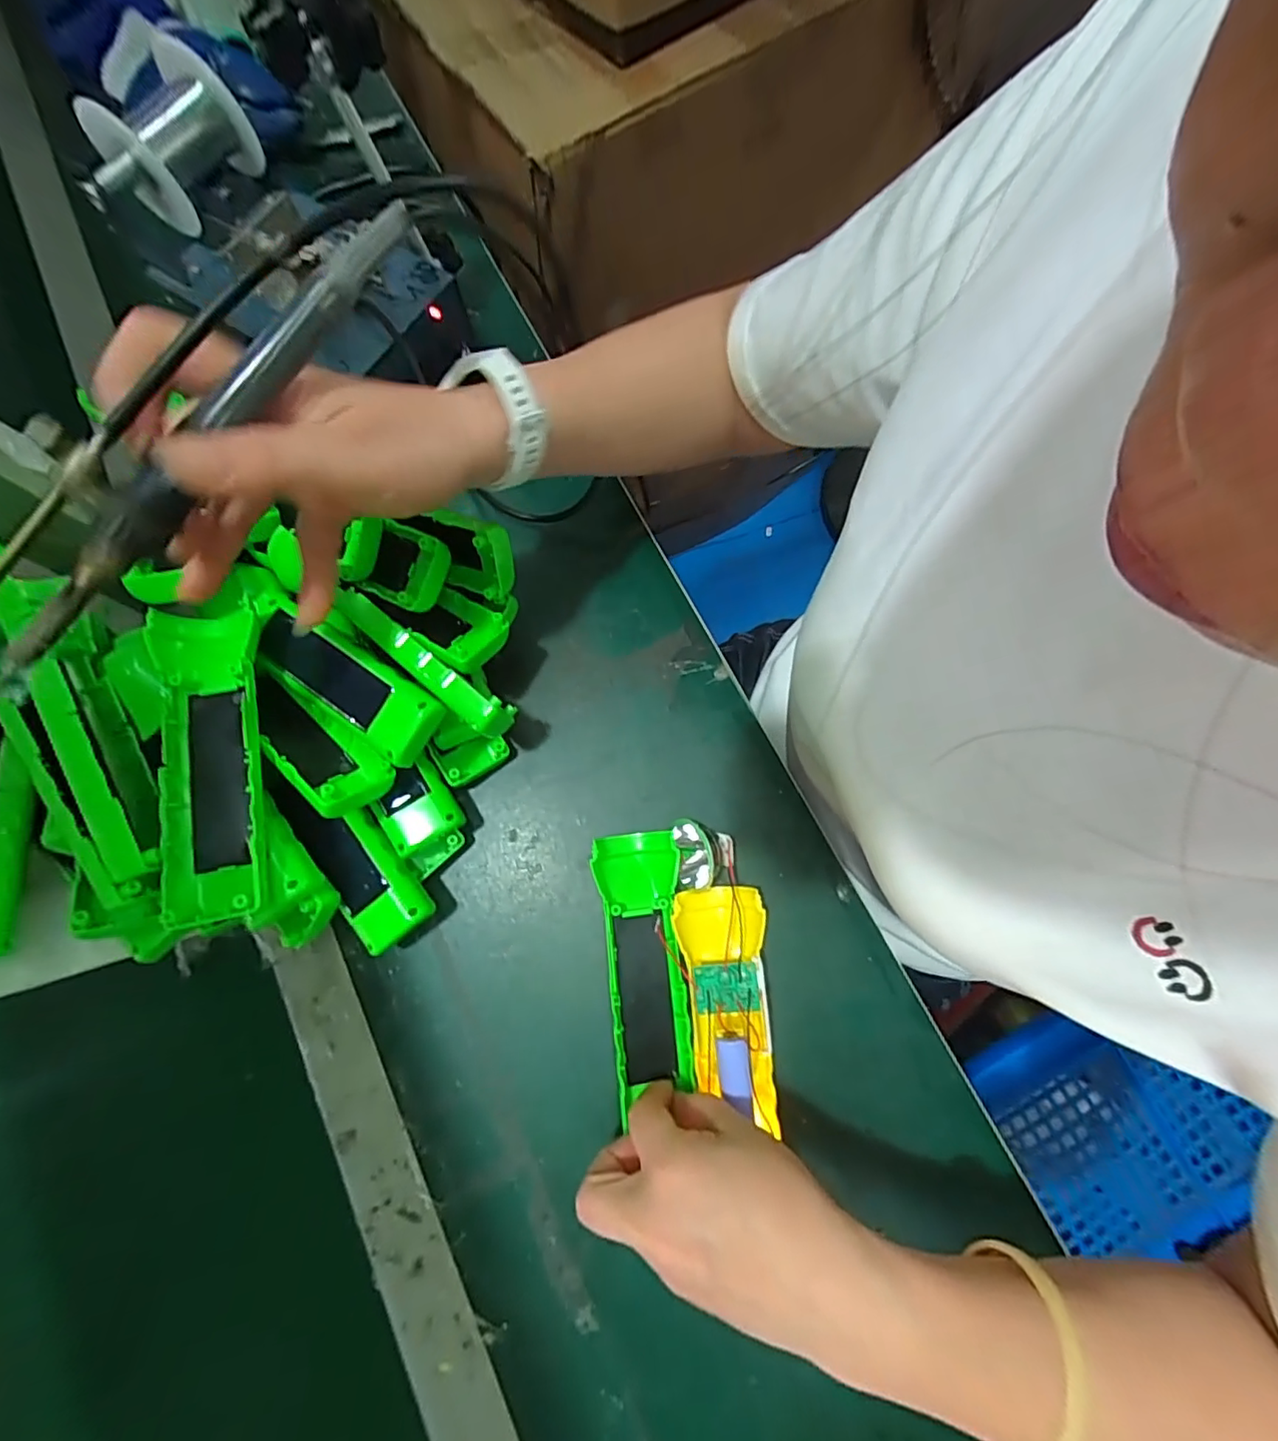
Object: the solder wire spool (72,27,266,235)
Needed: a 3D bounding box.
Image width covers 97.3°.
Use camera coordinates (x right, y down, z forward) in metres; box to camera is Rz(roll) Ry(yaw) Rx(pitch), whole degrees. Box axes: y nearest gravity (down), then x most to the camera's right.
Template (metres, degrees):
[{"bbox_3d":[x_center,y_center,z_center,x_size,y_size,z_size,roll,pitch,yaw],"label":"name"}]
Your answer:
[{"bbox_3d":[-0.297,-0.352,0.350,0.063,0.059,0.100,29,77,6],"label":"solder wire spool"}]

